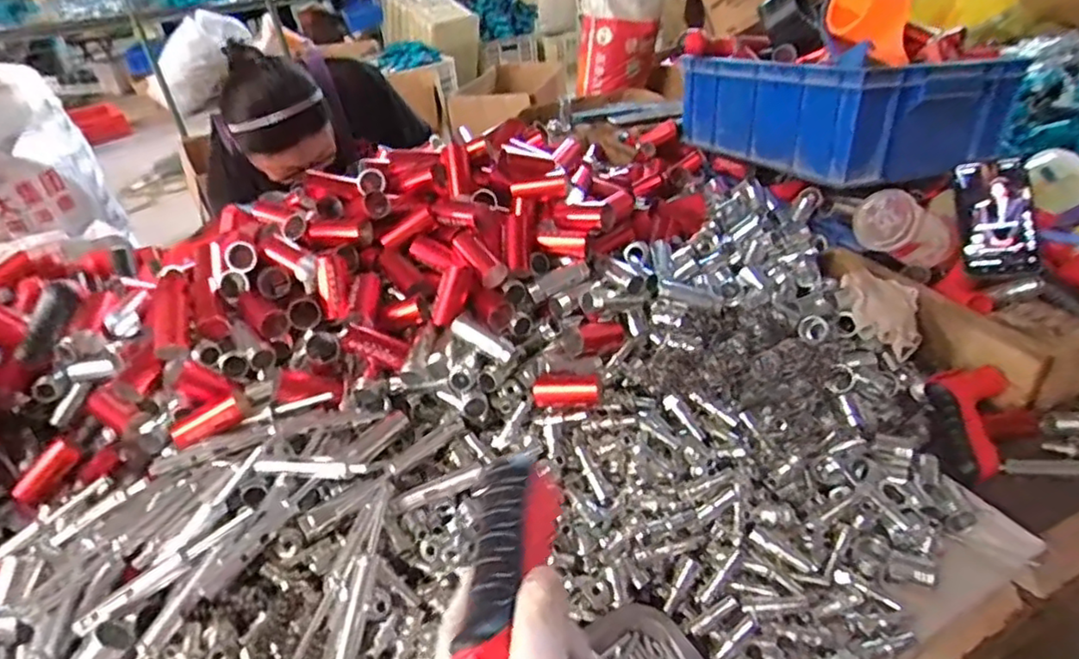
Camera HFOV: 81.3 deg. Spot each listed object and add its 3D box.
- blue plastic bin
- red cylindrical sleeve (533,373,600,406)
[{"bbox_3d":[0.450,-0.347,0.966,0.278,0.181,0.393,-16,36,-15],"label":"blue plastic bin"},{"bbox_3d":[0.027,0.059,0.594,0.065,0.027,0.025,-3,33,24],"label":"red cylindrical sleeve"}]

